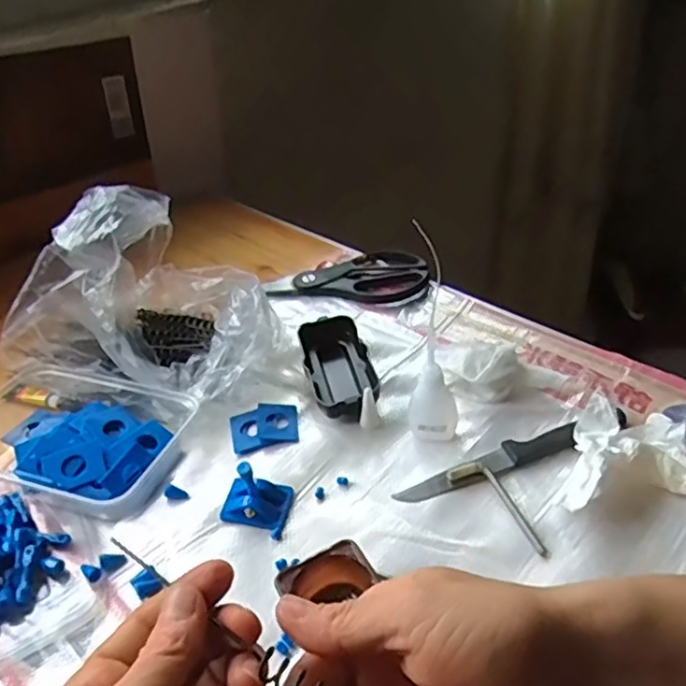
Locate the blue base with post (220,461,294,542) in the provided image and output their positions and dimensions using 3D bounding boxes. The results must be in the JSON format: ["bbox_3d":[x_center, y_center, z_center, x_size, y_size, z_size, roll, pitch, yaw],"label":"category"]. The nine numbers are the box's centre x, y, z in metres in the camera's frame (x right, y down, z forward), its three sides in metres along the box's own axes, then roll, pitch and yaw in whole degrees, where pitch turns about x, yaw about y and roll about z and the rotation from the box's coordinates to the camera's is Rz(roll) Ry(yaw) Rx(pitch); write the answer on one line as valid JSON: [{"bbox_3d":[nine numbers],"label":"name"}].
[{"bbox_3d":[-0.059,0.096,0.433,0.045,0.042,0.038,10,40,20],"label":"blue base with post"}]

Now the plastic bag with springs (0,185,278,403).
[{"bbox_3d":[-0.161,-0.040,0.540,0.209,0.142,0.165,14,42,25],"label":"plastic bag with springs"}]

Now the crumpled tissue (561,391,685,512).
[{"bbox_3d":[0.194,0.071,0.428,0.115,0.038,0.066,-10,37,-4],"label":"crumpled tissue"}]

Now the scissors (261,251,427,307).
[{"bbox_3d":[0.010,-0.067,0.653,0.168,0.018,0.071,4,38,13],"label":"scissors"}]

